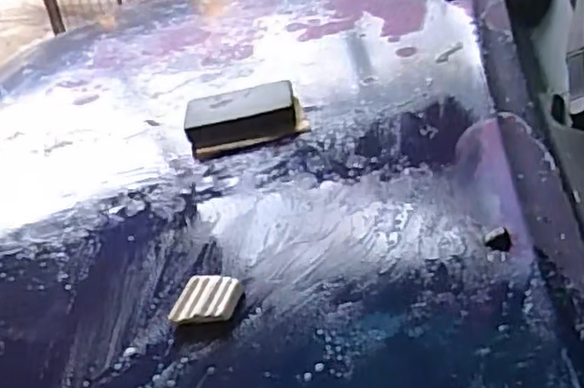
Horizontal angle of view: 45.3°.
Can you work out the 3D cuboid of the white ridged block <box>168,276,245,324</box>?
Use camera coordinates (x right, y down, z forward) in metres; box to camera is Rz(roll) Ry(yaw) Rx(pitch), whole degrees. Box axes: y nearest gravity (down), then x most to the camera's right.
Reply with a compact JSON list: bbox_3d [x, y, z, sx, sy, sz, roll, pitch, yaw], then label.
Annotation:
[{"bbox_3d":[-0.077,0.097,0.632,0.051,0.020,0.050,9,41,18],"label":"white ridged block"}]

